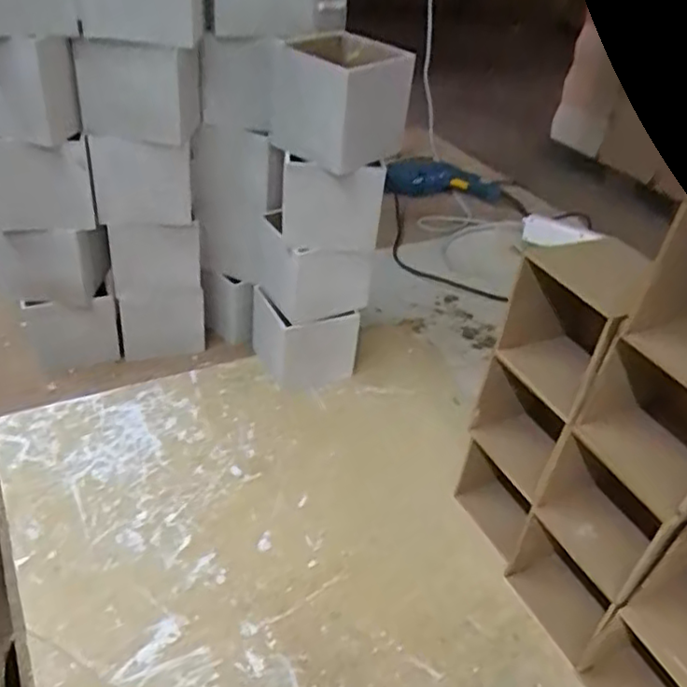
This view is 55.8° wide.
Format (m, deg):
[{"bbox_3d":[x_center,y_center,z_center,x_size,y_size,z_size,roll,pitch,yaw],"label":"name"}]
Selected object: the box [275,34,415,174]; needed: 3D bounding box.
[{"bbox_3d":[-0.005,-0.282,0.755,0.122,0.114,0.140,-19,44,-30],"label":"box"}]

